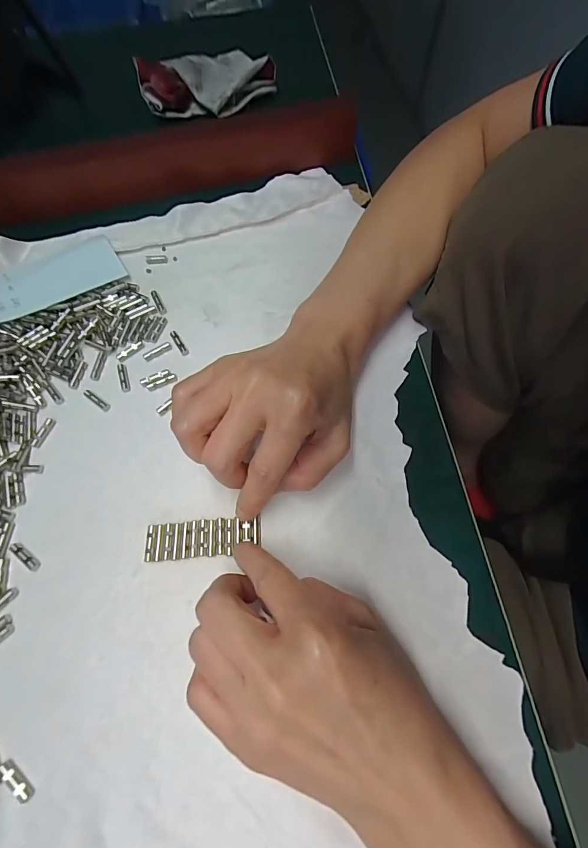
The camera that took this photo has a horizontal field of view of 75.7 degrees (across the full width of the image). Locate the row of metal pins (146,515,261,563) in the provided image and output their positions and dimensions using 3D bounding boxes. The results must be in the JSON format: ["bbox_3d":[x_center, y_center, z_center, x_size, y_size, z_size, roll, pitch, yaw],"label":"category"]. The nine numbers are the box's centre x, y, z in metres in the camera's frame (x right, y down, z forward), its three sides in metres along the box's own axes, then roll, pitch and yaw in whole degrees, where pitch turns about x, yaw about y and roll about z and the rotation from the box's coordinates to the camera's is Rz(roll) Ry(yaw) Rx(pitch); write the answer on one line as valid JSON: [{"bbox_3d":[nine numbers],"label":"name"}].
[{"bbox_3d":[-0.051,0.064,0.214,0.064,0.004,0.020,-7,67,-1],"label":"row of metal pins"}]

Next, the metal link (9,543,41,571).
[{"bbox_3d":[-0.153,0.075,0.214,0.021,0.004,0.006,36,72,15],"label":"metal link"}]

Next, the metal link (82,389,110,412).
[{"bbox_3d":[-0.131,-0.016,0.250,0.021,0.004,0.006,32,72,14],"label":"metal link"}]

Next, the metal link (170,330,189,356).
[{"bbox_3d":[-0.081,-0.058,0.266,0.005,0.005,0.022,-31,70,-11],"label":"metal link"}]

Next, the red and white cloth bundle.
[{"bbox_3d":[-0.083,-0.336,0.367,0.126,0.033,0.089,-42,73,-15],"label":"red and white cloth bundle"}]

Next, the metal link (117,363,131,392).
[{"bbox_3d":[-0.115,-0.032,0.255,0.006,0.004,0.022,-19,68,-6],"label":"metal link"}]

